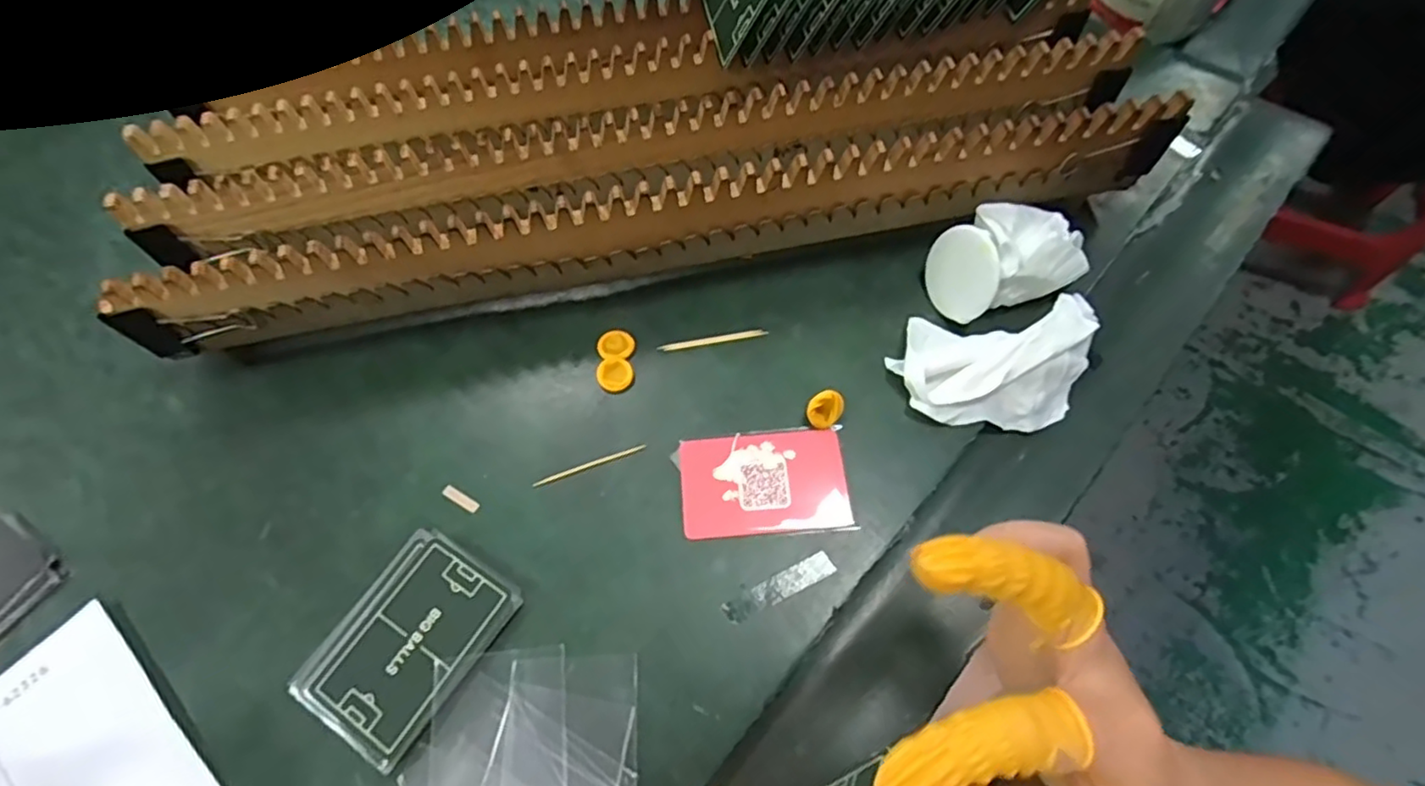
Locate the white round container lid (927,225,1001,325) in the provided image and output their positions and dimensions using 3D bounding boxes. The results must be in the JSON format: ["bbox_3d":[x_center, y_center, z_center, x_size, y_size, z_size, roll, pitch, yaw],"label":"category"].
[{"bbox_3d":[0.143,-0.069,0.364,0.004,0.050,0.049,-16,68,-30],"label":"white round container lid"}]

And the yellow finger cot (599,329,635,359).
[{"bbox_3d":[-0.057,-0.029,0.374,0.020,0.004,0.020,-1,62,1],"label":"yellow finger cot"}]

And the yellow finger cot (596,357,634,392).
[{"bbox_3d":[-0.056,-0.011,0.364,0.020,0.006,0.020,-1,62,1],"label":"yellow finger cot"}]

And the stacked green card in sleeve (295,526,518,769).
[{"bbox_3d":[-0.144,0.116,0.299,0.068,0.008,0.090,30,67,16],"label":"stacked green card in sleeve"}]

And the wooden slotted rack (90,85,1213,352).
[{"bbox_3d":[-0.027,-0.104,0.371,0.569,0.082,0.069,-10,62,-4],"label":"wooden slotted rack"}]

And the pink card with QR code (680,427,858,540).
[{"bbox_3d":[0.028,0.046,0.335,0.087,0.004,0.055,-4,62,-1],"label":"pink card with QR code"}]

